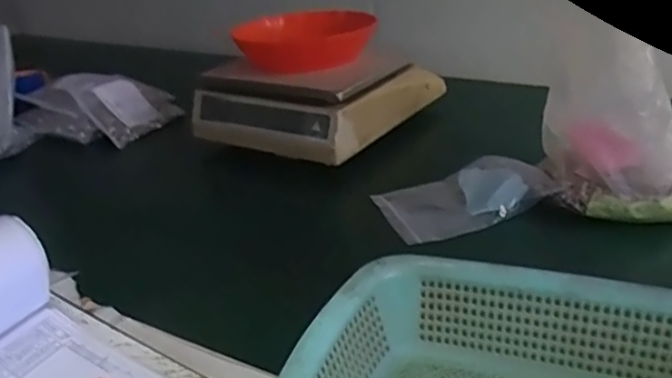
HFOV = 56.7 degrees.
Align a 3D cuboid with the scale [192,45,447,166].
[{"bbox_3d":[-0.028,-0.141,0.926,0.246,0.102,0.290,14,30,33],"label":"scale"}]

